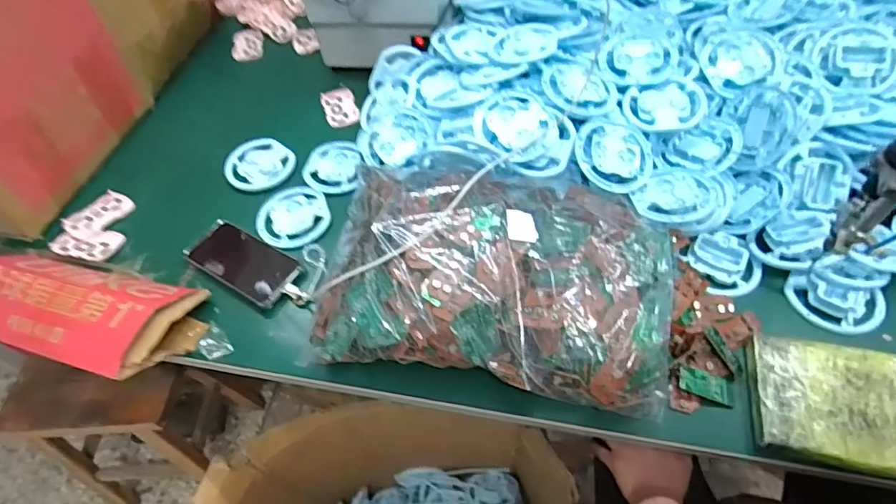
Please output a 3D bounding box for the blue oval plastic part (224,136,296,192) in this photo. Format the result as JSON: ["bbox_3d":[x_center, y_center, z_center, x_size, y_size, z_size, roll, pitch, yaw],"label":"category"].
[{"bbox_3d":[-0.301,-0.141,0.796,0.103,0.010,0.120,-32,59,-17],"label":"blue oval plastic part"}]

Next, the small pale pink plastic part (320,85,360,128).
[{"bbox_3d":[-0.190,-0.257,0.880,0.055,0.007,0.102,-17,56,-7],"label":"small pale pink plastic part"}]

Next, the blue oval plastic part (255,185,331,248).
[{"bbox_3d":[-0.227,-0.054,0.729,0.102,0.004,0.115,-28,58,-14],"label":"blue oval plastic part"}]

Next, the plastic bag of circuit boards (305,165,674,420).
[{"bbox_3d":[0.059,0.007,0.579,0.373,0.084,0.268,7,56,9],"label":"plastic bag of circuit boards"}]

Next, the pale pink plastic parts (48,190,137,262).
[{"bbox_3d":[-0.514,-0.041,0.742,0.096,0.010,0.121,11,57,12],"label":"pale pink plastic parts"}]

